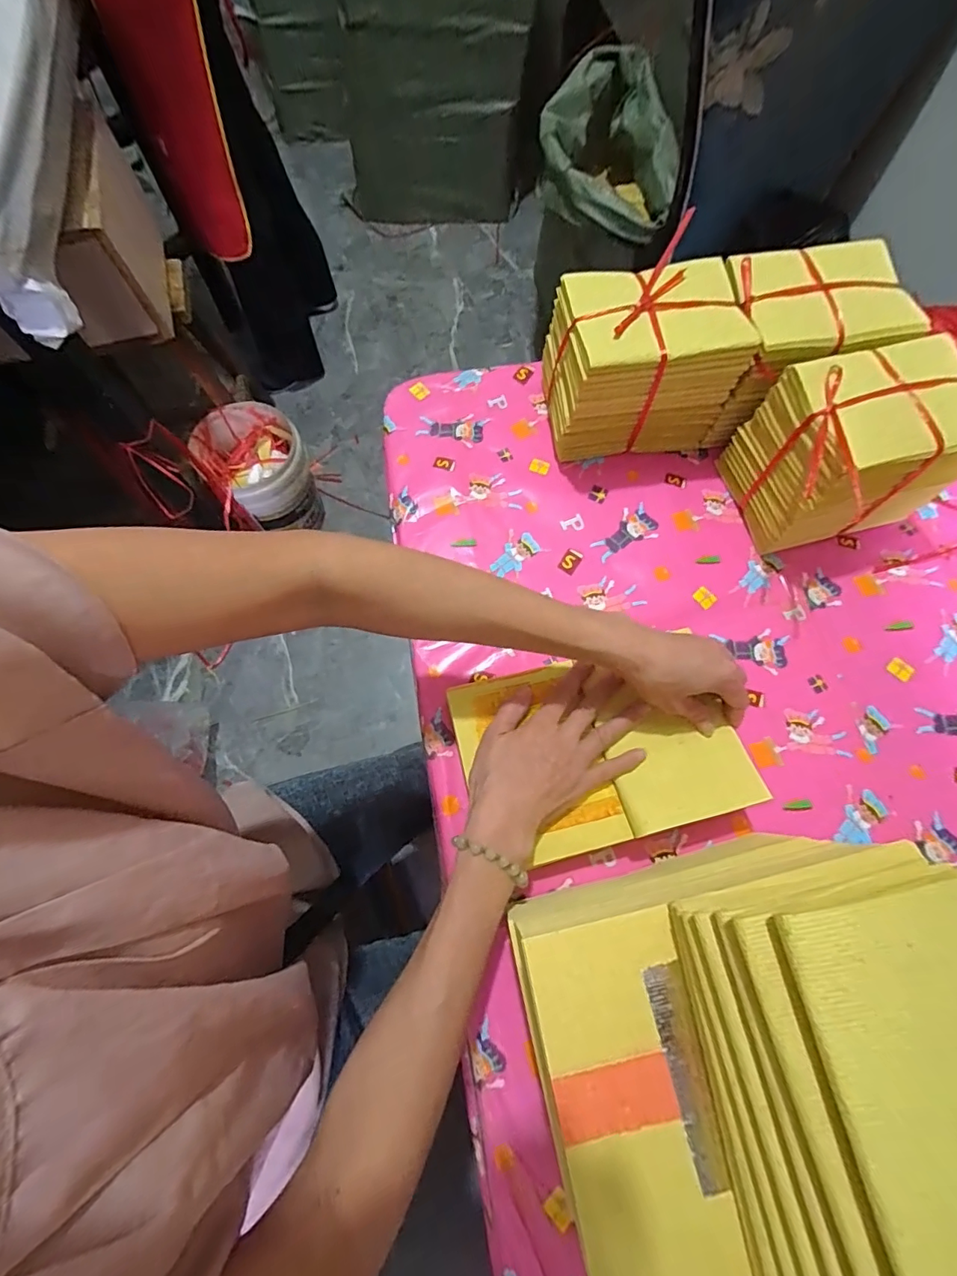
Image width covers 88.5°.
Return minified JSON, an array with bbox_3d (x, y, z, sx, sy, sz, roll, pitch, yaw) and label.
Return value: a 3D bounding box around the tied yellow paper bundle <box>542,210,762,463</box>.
[{"bbox_3d":[0.163,-0.279,0.512,0.168,0.144,0.111,-6,72,-3],"label":"tied yellow paper bundle"}]

